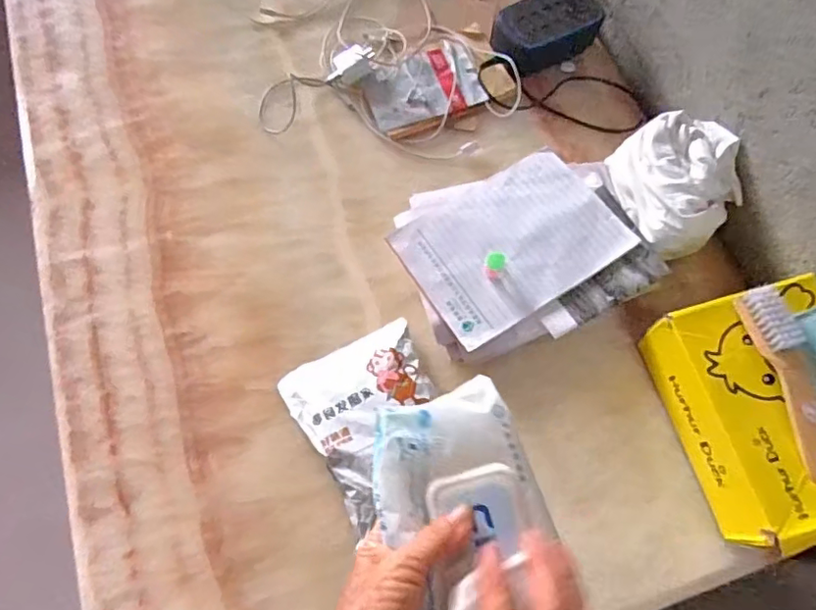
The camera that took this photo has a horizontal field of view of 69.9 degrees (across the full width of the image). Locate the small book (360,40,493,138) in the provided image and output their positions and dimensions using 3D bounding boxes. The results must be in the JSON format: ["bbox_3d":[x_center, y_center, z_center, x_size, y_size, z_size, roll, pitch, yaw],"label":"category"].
[{"bbox_3d":[0.023,-0.319,0.865,0.170,0.013,0.120,-19,71,-7],"label":"small book"}]

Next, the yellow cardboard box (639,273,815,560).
[{"bbox_3d":[0.405,0.110,0.636,0.189,0.110,0.257,-16,70,-6],"label":"yellow cardboard box"}]

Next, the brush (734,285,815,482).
[{"bbox_3d":[0.402,0.076,0.601,0.043,0.035,0.204,-11,70,-4],"label":"brush"}]

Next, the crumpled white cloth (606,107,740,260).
[{"bbox_3d":[0.349,-0.154,0.765,0.135,0.090,0.173,-10,70,-4],"label":"crumpled white cloth"}]

